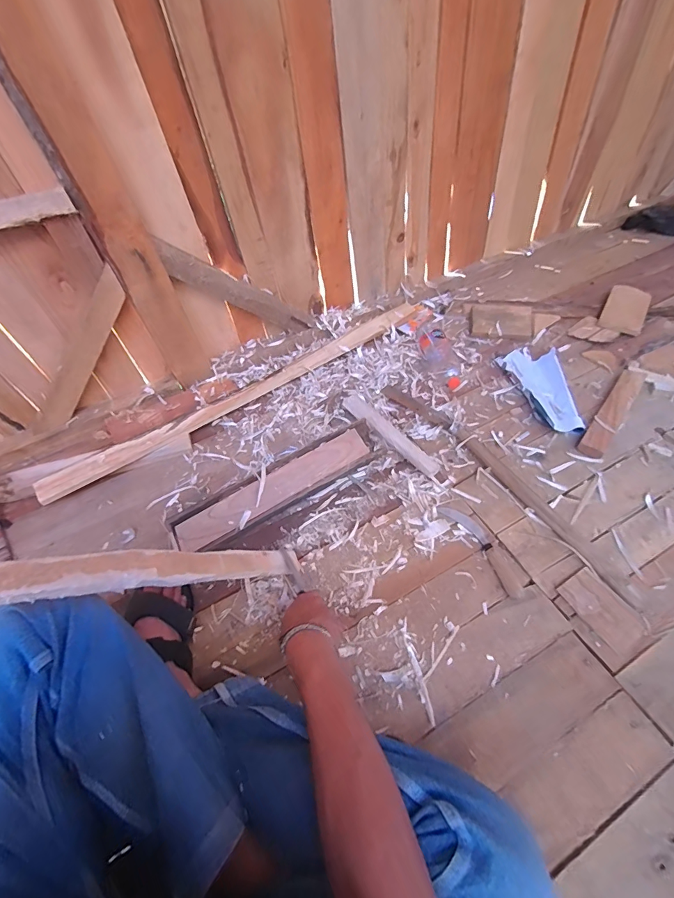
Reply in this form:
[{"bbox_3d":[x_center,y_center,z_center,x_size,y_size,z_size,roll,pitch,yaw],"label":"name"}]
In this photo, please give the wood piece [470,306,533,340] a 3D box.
[{"bbox_3d":[0.435,-0.336,1.062,0.152,0.028,0.105,4,54,7],"label":"wood piece"}]

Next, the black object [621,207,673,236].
[{"bbox_3d":[1.107,-0.753,1.315,0.281,0.052,0.086,-3,53,2],"label":"black object"}]

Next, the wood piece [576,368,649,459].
[{"bbox_3d":[0.599,-0.084,0.864,0.049,0.024,0.296,34,63,25],"label":"wood piece"}]

